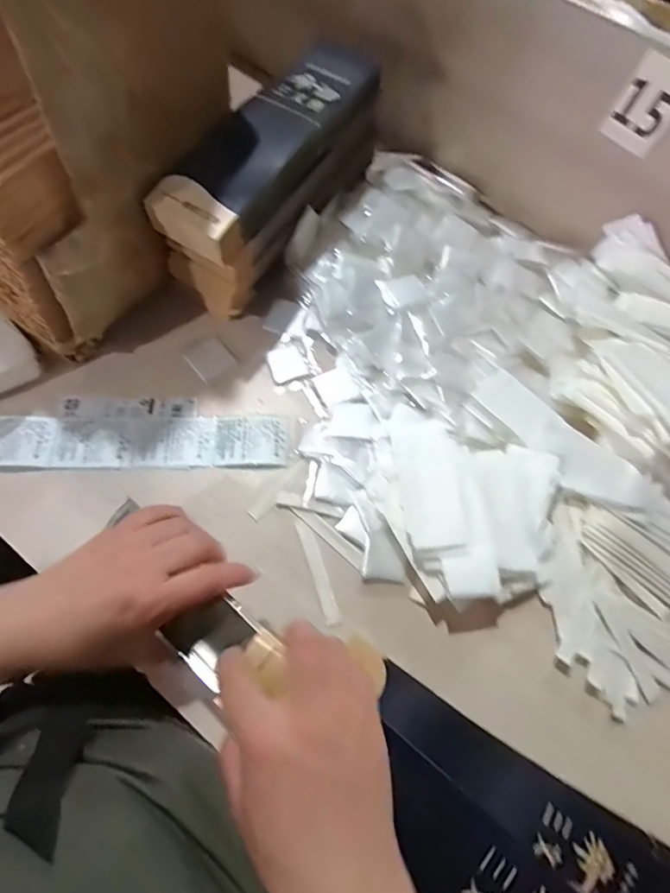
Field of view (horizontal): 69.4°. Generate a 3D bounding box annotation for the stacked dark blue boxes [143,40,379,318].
[{"bbox_3d":[-0.060,-0.271,0.494,0.083,0.119,0.275,31,69,11],"label":"stacked dark blue boxes"}]

